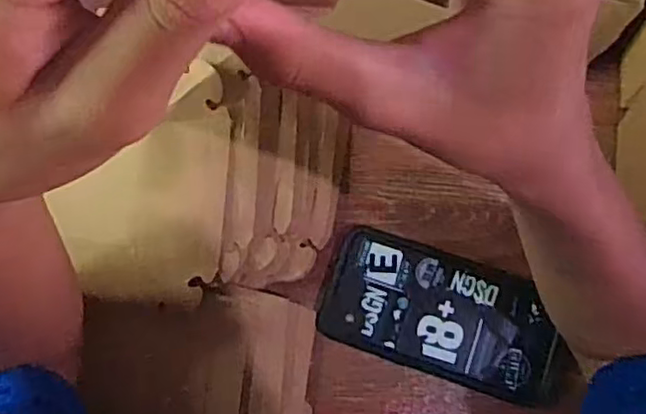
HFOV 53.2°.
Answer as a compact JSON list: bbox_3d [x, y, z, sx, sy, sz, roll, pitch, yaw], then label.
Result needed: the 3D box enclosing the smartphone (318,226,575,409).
[{"bbox_3d":[0.078,0.067,0.404,0.150,0.011,0.074,19,78,5],"label":"smartphone"}]

